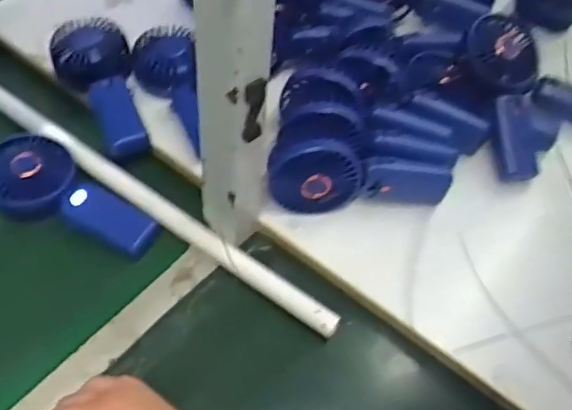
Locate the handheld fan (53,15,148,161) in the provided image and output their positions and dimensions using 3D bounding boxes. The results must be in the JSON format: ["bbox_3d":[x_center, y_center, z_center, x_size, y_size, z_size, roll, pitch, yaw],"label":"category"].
[{"bbox_3d":[-0.198,-0.129,0.659,0.082,0.043,0.180,-20,73,-22],"label":"handheld fan"}]

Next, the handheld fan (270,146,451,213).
[{"bbox_3d":[0.076,-0.029,0.586,0.183,0.075,0.054,6,53,-3],"label":"handheld fan"}]

